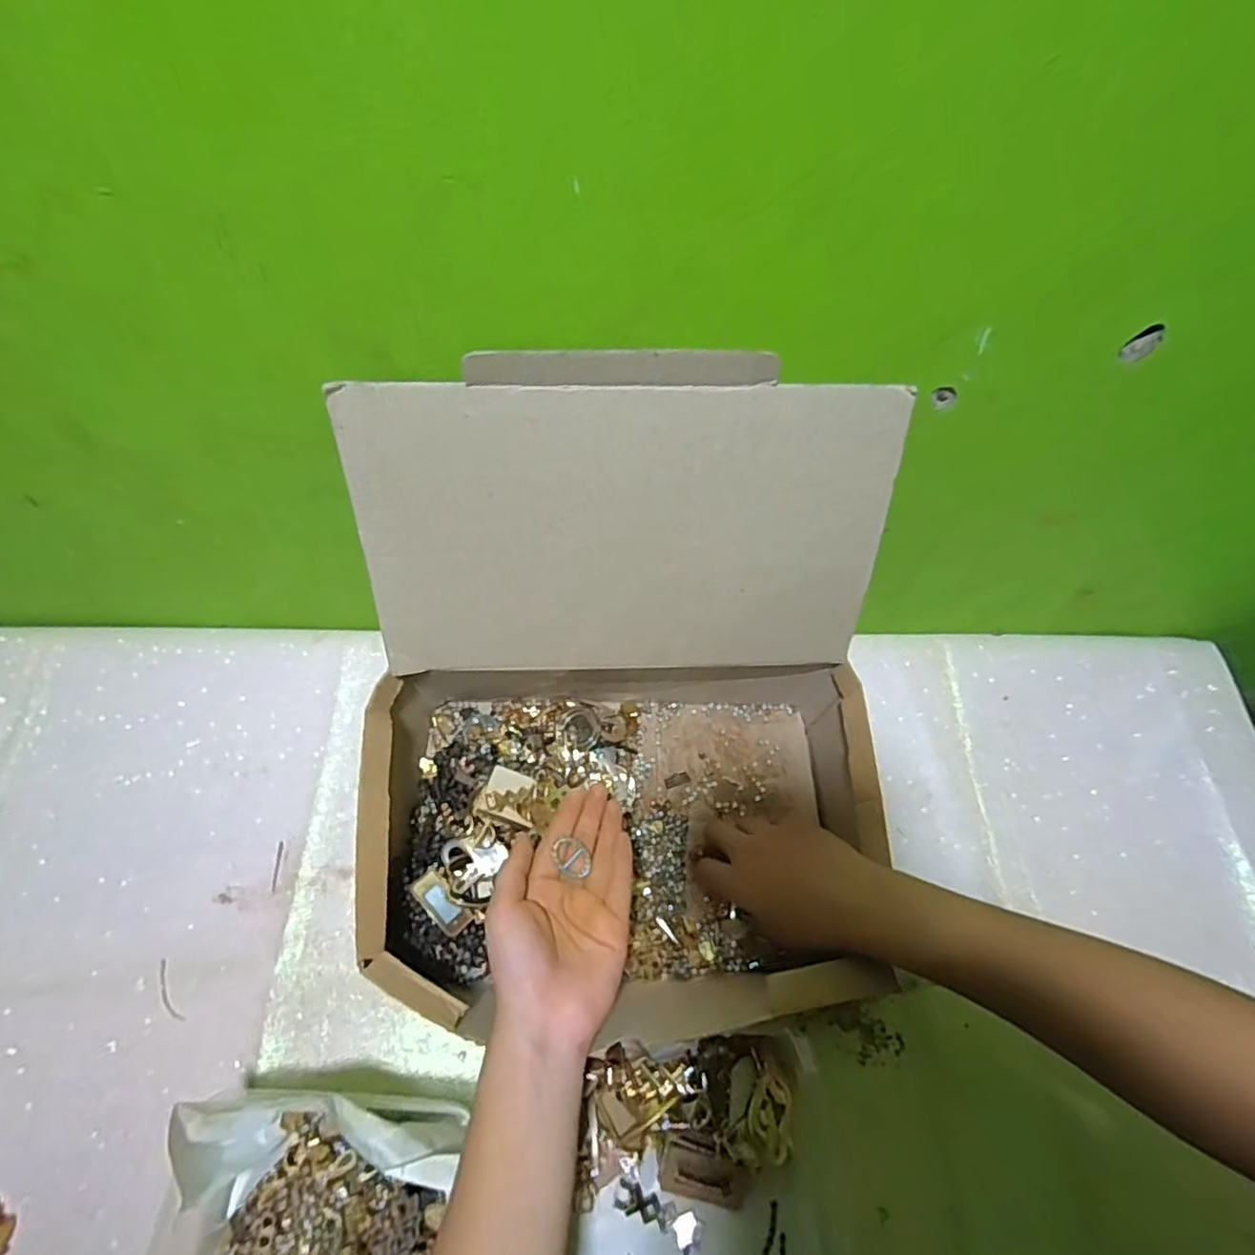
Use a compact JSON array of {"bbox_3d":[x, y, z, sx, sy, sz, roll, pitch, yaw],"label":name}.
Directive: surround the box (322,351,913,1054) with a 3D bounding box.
[{"bbox_3d":[-0.004,0.061,0.385,0.323,0.282,0.303,-4,64,-3],"label":"box"}]

